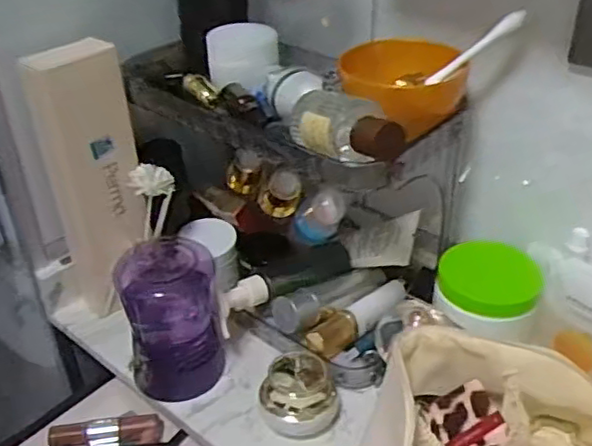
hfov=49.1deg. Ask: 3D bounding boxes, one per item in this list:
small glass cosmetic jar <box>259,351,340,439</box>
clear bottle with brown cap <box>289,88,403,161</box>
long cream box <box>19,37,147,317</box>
[{"bbox_3d":[0.004,0.151,0.584,0.071,0.047,0.066,-1,34,1],"label":"small glass cosmetic jar"},{"bbox_3d":[0.035,-0.073,0.502,0.111,0.036,0.047,25,42,33],"label":"clear bottle with brown cap"},{"bbox_3d":[-0.202,-0.034,0.654,0.094,0.274,0.055,-14,36,-18],"label":"long cream box"}]

